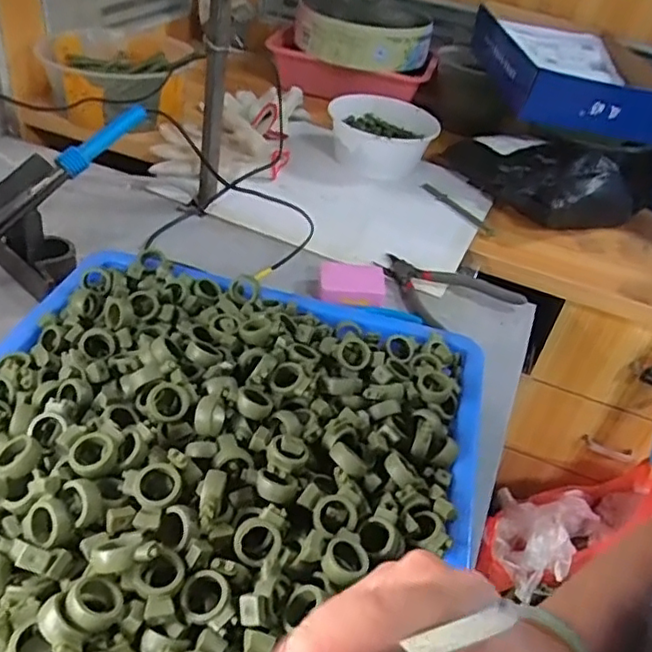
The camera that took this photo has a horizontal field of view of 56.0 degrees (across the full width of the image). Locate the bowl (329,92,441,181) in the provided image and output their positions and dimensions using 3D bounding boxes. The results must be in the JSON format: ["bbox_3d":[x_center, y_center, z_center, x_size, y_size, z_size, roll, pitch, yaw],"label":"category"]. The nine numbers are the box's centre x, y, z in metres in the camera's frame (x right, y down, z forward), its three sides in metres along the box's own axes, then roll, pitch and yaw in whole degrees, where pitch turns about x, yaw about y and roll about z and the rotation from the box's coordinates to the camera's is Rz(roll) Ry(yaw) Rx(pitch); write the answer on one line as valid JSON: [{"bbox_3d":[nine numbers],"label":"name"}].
[{"bbox_3d":[0.085,-0.298,0.980,0.164,0.086,0.178,6,38,-5],"label":"bowl"}]

